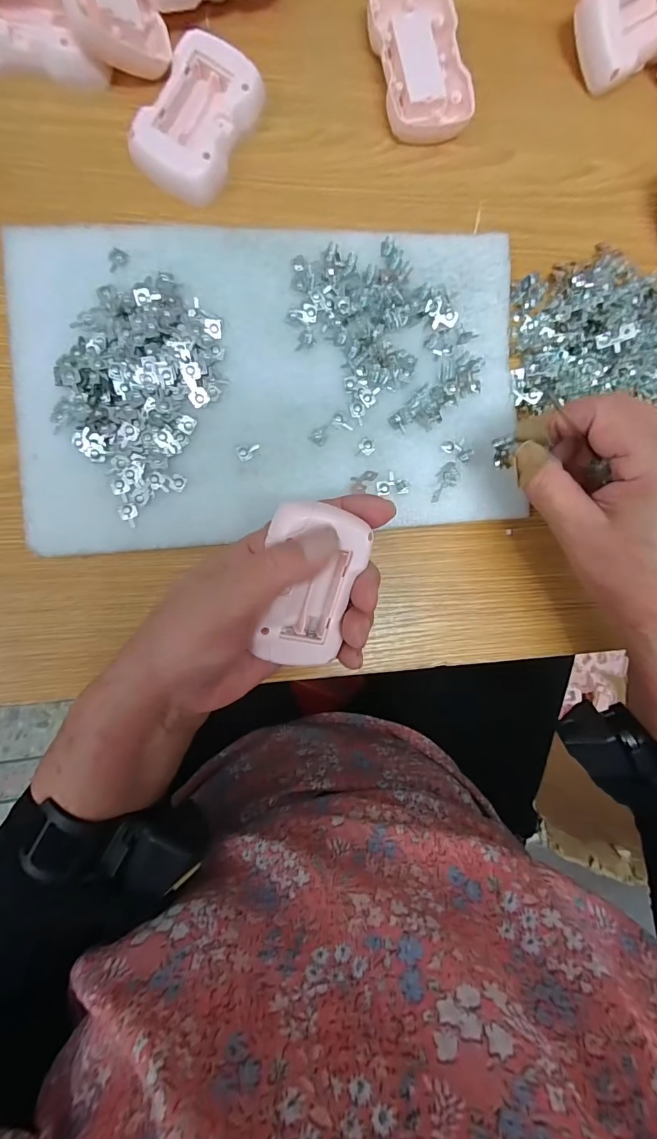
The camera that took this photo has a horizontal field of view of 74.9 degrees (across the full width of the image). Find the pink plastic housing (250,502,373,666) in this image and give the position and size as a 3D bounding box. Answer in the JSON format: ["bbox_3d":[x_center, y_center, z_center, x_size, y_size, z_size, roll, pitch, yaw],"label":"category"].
[{"bbox_3d":[-0.008,0.009,0.222,0.050,0.029,0.082,9,88,-9],"label":"pink plastic housing"}]

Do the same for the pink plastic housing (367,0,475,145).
[{"bbox_3d":[0.057,-0.323,0.273,0.054,0.014,0.085,-14,92,-9],"label":"pink plastic housing"}]

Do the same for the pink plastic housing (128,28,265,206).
[{"bbox_3d":[-0.078,-0.265,0.253,0.051,0.015,0.084,27,86,-8],"label":"pink plastic housing"}]

